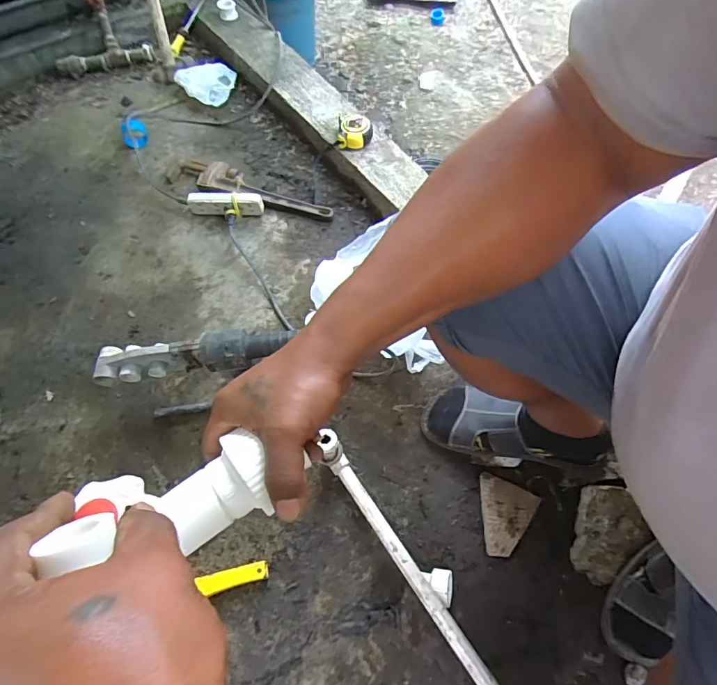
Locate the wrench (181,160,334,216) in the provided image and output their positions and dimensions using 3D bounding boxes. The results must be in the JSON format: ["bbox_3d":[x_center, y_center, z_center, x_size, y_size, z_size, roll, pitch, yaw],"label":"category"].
[{"bbox_3d":[-0.219,-0.311,0.911,0.334,0.033,0.067,21,64,11],"label":"wrench"}]

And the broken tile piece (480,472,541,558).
[{"bbox_3d":[0.210,0.257,0.655,0.085,0.011,0.104,23,64,12],"label":"broken tile piece"}]

